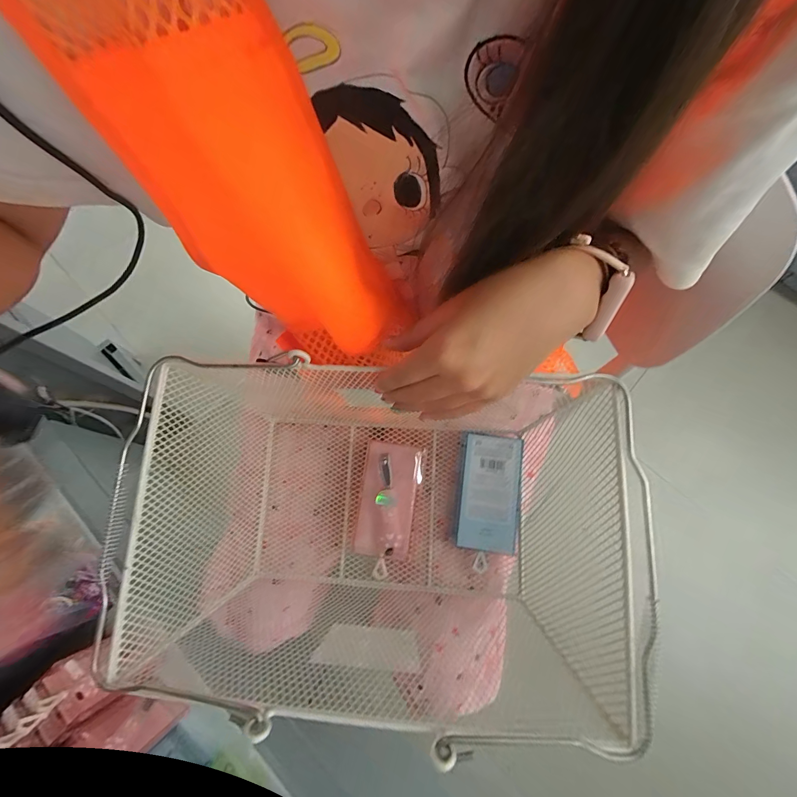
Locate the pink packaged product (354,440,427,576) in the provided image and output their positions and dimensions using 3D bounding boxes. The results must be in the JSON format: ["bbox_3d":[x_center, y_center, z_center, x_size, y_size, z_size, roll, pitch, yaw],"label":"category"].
[{"bbox_3d":[-0.016,0.118,0.385,0.066,0.020,0.134,11,80,14],"label":"pink packaged product"}]

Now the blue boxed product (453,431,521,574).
[{"bbox_3d":[0.096,0.110,0.378,0.061,0.028,0.137,8,83,2],"label":"blue boxed product"}]

